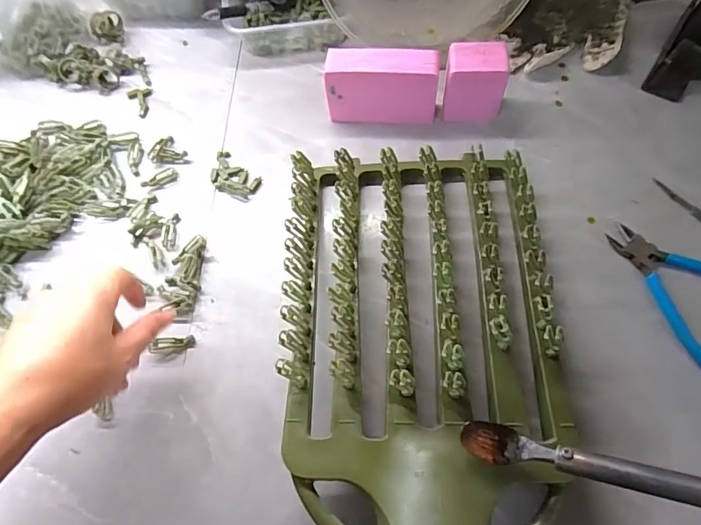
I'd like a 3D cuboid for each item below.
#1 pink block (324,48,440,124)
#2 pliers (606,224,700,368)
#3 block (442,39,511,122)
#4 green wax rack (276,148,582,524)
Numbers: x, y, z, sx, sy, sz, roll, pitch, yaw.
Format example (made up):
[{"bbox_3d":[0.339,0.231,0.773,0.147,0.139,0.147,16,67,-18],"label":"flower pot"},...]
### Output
[{"bbox_3d":[0.032,-0.179,0.471,0.108,0.073,0.036,2,66,4],"label":"pink block"},{"bbox_3d":[0.292,0.022,0.392,0.111,0.020,0.147,-41,70,-14],"label":"pliers"},{"bbox_3d":[0.123,-0.177,0.457,0.057,0.069,0.035,4,66,5],"label":"block"},{"bbox_3d":[0.053,0.053,0.358,0.205,0.069,0.312,-3,65,2],"label":"green wax rack"}]

